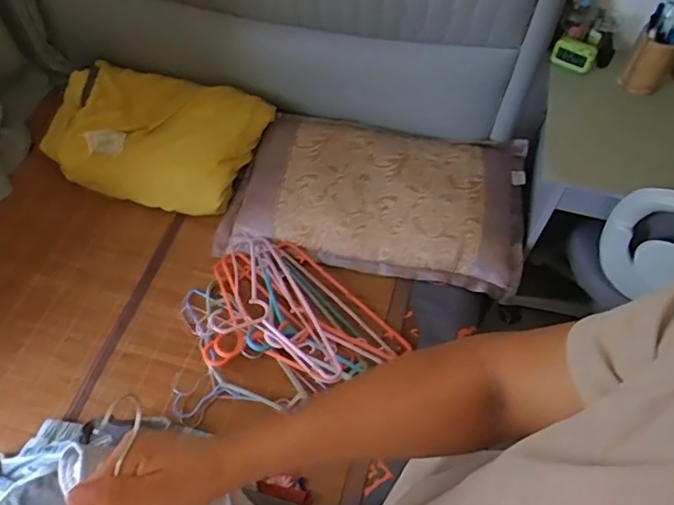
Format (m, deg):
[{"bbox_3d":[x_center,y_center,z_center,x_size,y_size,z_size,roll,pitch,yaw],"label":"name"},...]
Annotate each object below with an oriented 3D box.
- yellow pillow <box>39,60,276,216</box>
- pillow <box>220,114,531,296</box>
[{"bbox_3d":[-0.457,-0.304,1.351,0.491,0.149,0.338,19,58,10],"label":"yellow pillow"},{"bbox_3d":[0.113,-0.157,1.367,0.747,0.100,0.440,8,57,3],"label":"pillow"}]

